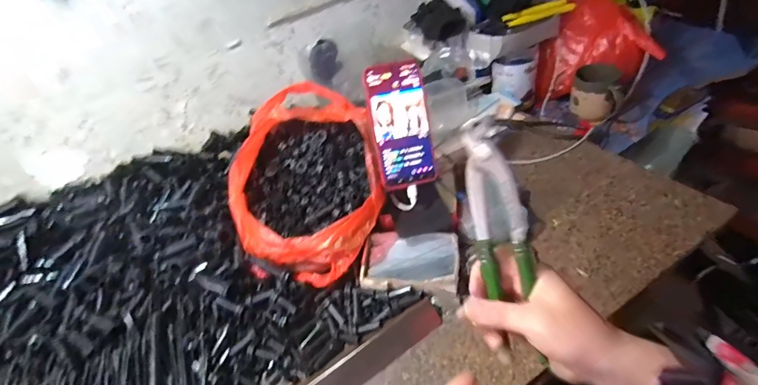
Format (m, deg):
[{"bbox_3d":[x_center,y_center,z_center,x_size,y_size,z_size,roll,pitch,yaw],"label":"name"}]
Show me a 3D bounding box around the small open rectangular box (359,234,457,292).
[{"bbox_3d":[0.043,0.091,0.526,0.122,0.035,0.092,2,45,7],"label":"small open rectangular box"}]

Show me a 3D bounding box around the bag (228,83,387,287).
[{"bbox_3d":[-0.102,-0.013,0.554,0.221,0.160,0.221,25,53,34],"label":"bag"}]

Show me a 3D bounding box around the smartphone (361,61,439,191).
[{"bbox_3d":[0.029,-0.090,0.524,0.081,0.162,0.015,-13,8,-6],"label":"smartphone"}]

